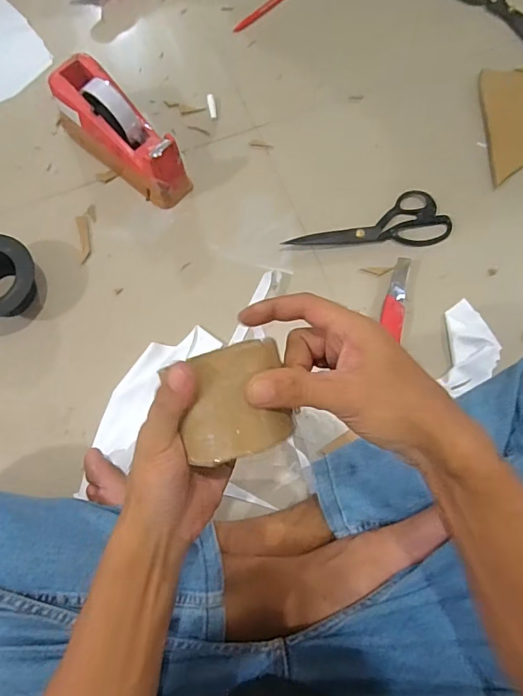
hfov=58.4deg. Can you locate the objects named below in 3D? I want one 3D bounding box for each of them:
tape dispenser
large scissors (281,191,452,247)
[{"bbox_3d":[-0.190,-0.285,0.614,0.211,0.107,0.073,44,80,11],"label":"tape dispenser"},{"bbox_3d":[0.143,-0.173,0.619,0.213,0.018,0.075,-1,75,0],"label":"large scissors"}]

